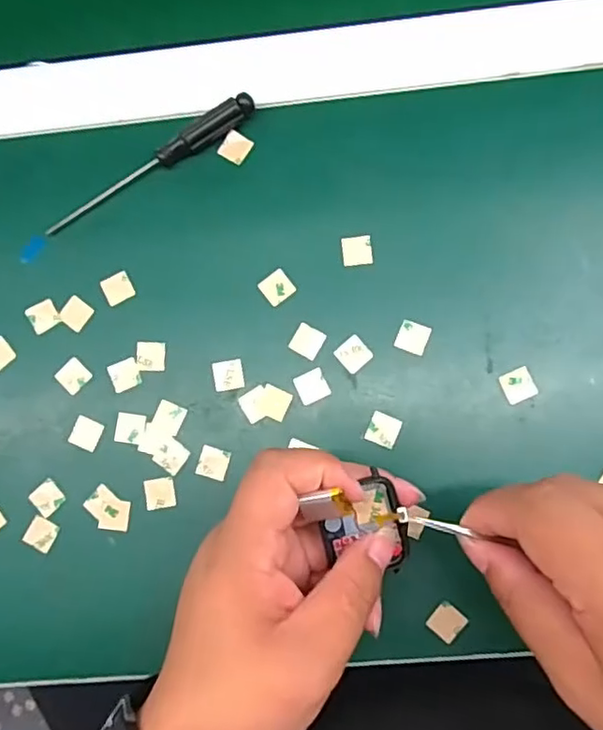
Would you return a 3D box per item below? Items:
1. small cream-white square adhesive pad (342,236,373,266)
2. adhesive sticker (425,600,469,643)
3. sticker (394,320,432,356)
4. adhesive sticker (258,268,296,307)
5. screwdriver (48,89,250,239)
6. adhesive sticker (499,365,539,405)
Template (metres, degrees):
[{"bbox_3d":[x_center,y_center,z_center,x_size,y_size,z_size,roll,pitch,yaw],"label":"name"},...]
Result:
[{"bbox_3d":[0.030,-0.062,0.325,0.016,0.004,0.016,-5,79,-2],"label":"small cream-white square adhesive pad"},{"bbox_3d":[0.073,0.128,0.301,0.016,0.004,0.016,40,87,7],"label":"adhesive sticker"},{"bbox_3d":[0.059,-0.014,0.318,0.016,0.004,0.016,19,84,7],"label":"sticker"},{"bbox_3d":[-0.013,-0.042,0.325,0.016,0.004,0.016,-38,85,-4],"label":"adhesive sticker"},{"bbox_3d":[-0.084,-0.110,0.331,0.132,0.016,0.011,-29,82,1],"label":"screwdriver"},{"bbox_3d":[0.112,0.010,0.310,0.016,0.004,0.017,-26,82,1],"label":"adhesive sticker"}]

